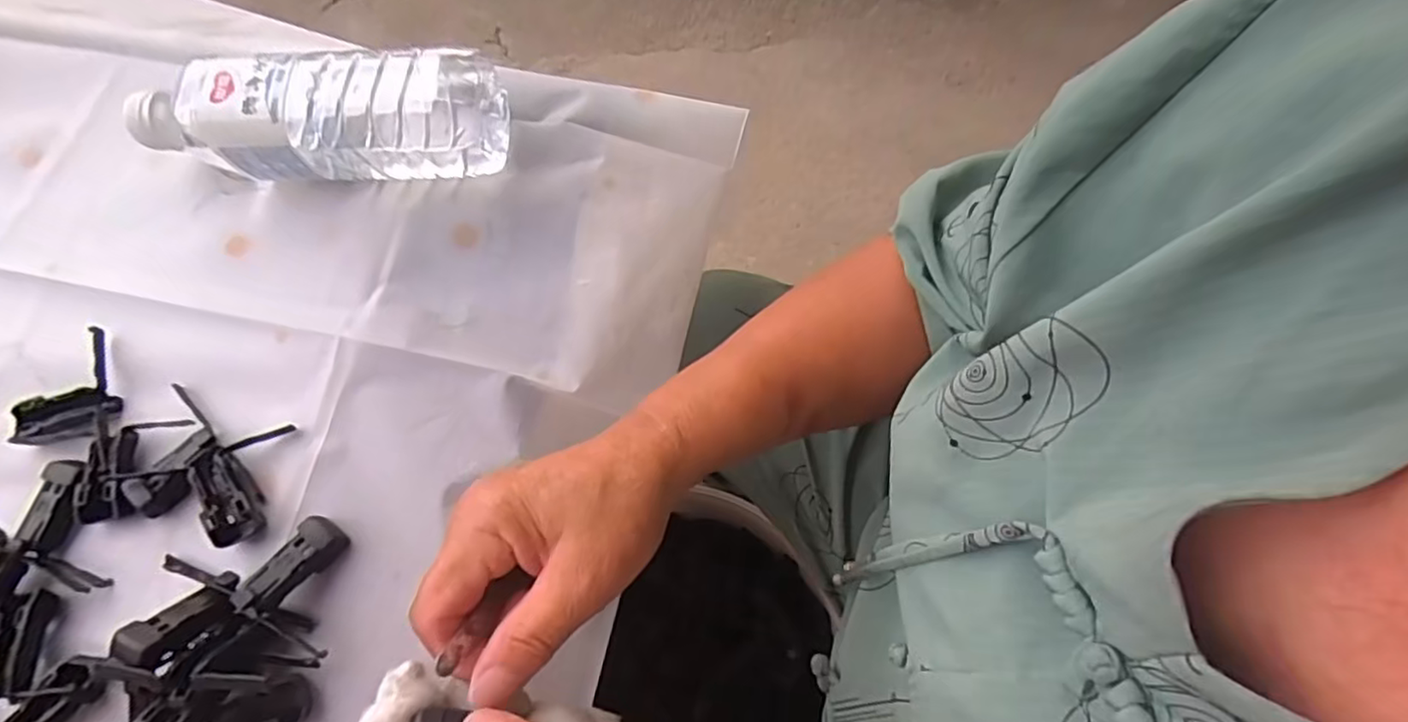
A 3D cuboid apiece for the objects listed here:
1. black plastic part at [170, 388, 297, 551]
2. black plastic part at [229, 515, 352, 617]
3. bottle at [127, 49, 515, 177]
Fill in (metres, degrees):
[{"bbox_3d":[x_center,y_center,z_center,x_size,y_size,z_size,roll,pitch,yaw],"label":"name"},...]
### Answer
[{"bbox_3d":[-0.240,0.041,0.332,0.045,0.015,0.095,-30,72,-9],"label":"black plastic part"},{"bbox_3d":[-0.195,0.097,0.305,0.019,0.014,0.049,34,58,13],"label":"black plastic part"},{"bbox_3d":[-0.219,-0.140,0.370,0.217,0.063,0.066,-2,70,1],"label":"bottle"}]

